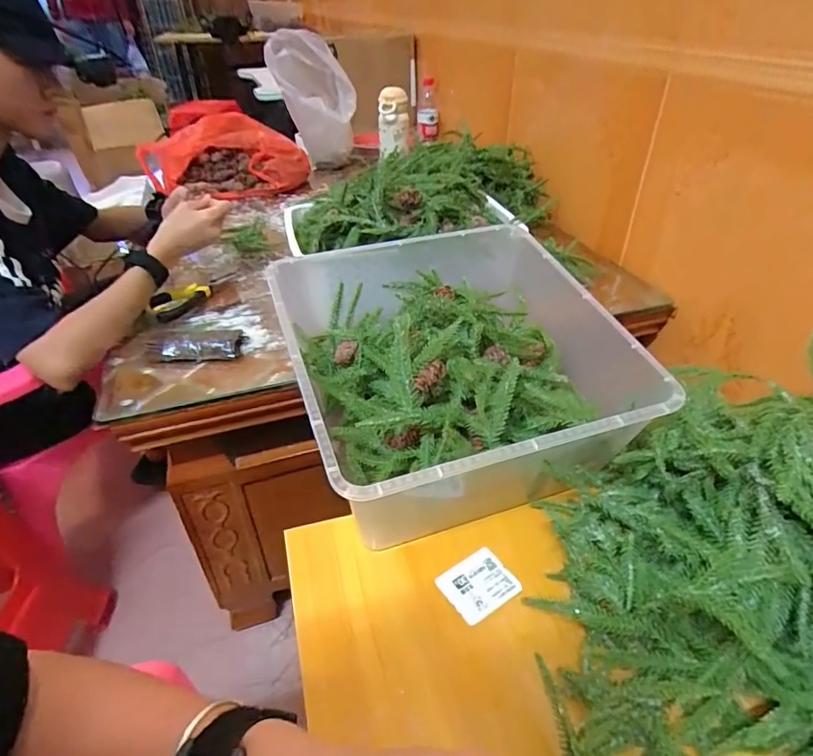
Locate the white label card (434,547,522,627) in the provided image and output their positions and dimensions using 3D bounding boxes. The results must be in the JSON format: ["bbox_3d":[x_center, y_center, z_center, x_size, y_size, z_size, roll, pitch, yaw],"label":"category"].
[{"bbox_3d":[0.061,0.174,0.428,0.059,0.004,0.049,-22,46,-28],"label":"white label card"}]

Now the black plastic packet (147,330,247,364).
[{"bbox_3d":[-0.263,-0.039,0.637,0.117,0.029,0.035,-7,38,-7],"label":"black plastic packet"}]

